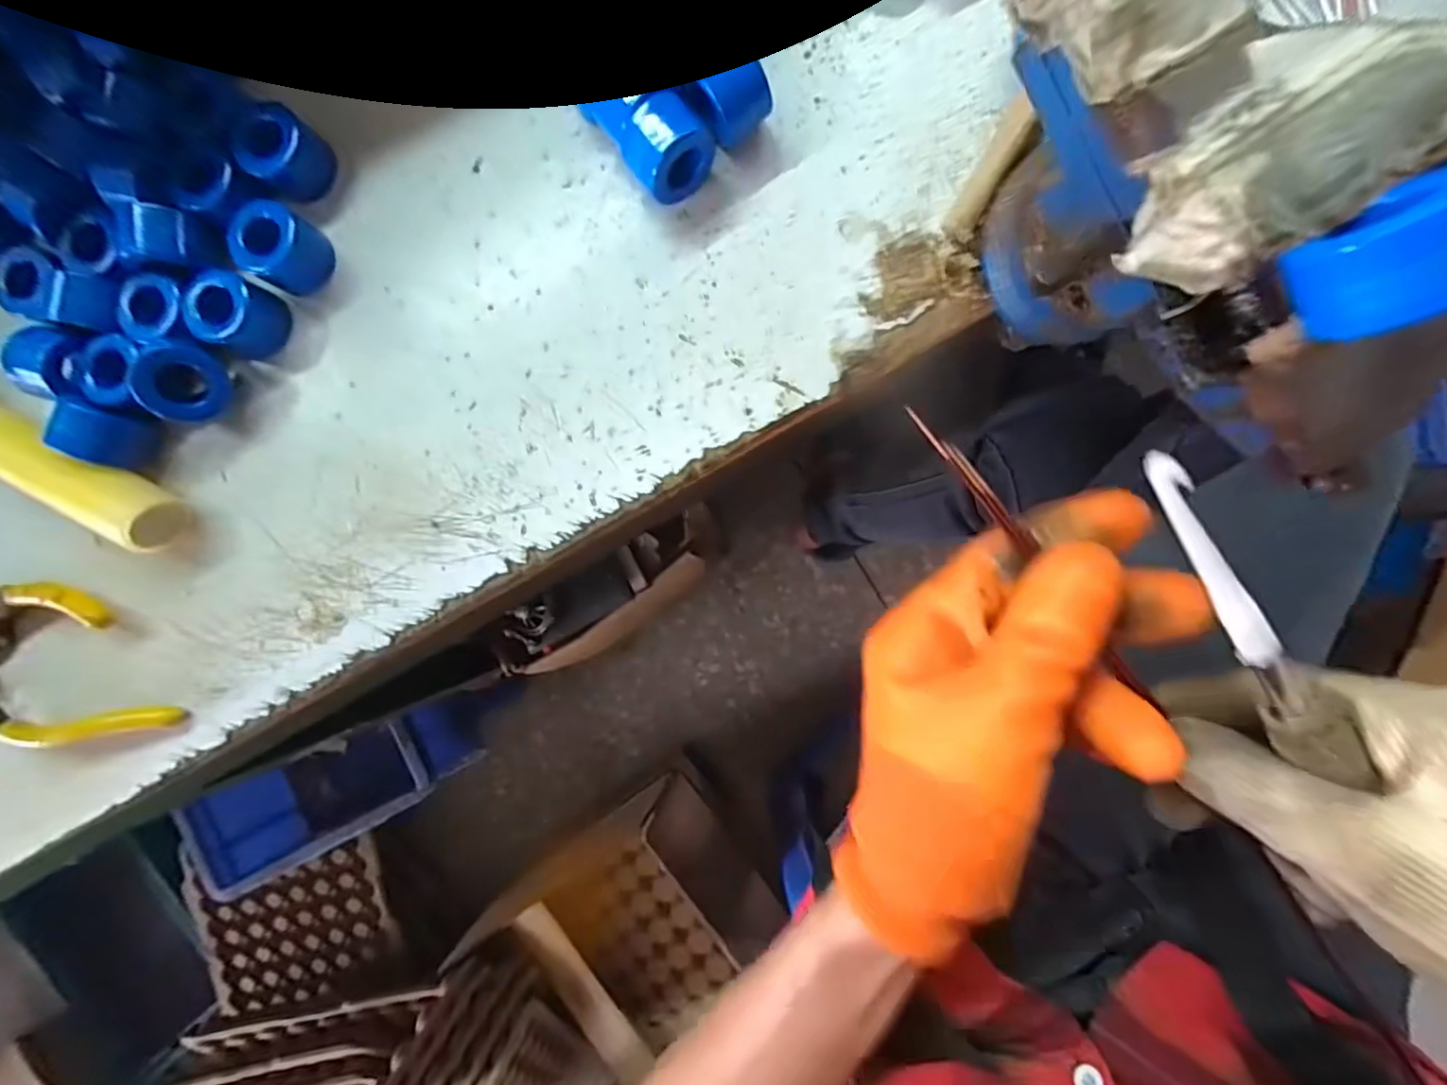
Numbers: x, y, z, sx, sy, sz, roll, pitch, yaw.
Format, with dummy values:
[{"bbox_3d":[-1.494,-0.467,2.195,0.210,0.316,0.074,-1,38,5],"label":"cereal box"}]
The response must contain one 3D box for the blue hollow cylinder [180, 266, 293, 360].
[{"bbox_3d":[-0.187,-0.087,0.233,0.029,0.018,0.027,0,90,7],"label":"blue hollow cylinder"}]

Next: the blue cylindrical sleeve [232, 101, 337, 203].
[{"bbox_3d":[-0.167,-0.147,0.232,0.026,0.022,0.024,0,90,7],"label":"blue cylindrical sleeve"}]

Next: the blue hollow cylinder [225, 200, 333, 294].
[{"bbox_3d":[-0.166,-0.111,0.230,0.025,0.020,0.027,0,90,7],"label":"blue hollow cylinder"}]

